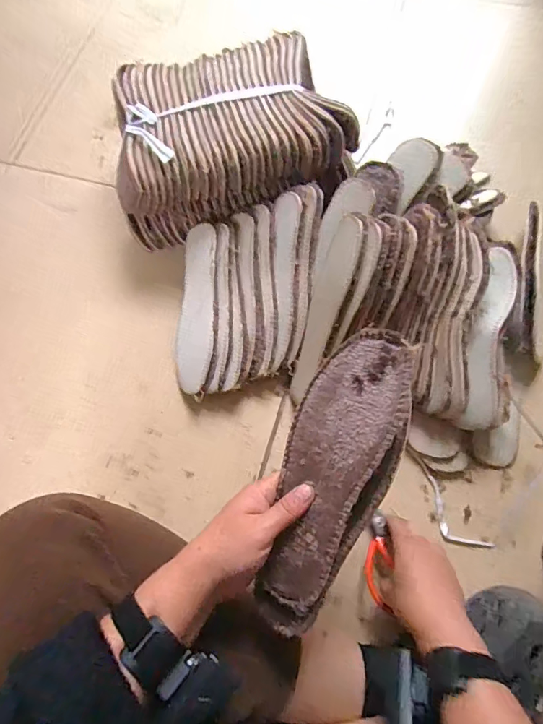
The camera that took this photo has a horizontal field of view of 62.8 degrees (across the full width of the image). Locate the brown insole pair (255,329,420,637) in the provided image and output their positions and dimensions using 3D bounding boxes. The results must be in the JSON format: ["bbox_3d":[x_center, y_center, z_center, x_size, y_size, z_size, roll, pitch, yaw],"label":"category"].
[{"bbox_3d":[0.052,0.100,0.379,0.089,0.030,0.258,19,89,10],"label":"brown insole pair"}]

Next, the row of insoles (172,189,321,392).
[{"bbox_3d":[-0.039,-0.094,0.633,0.193,0.085,0.287,9,84,12],"label":"row of insoles"}]

